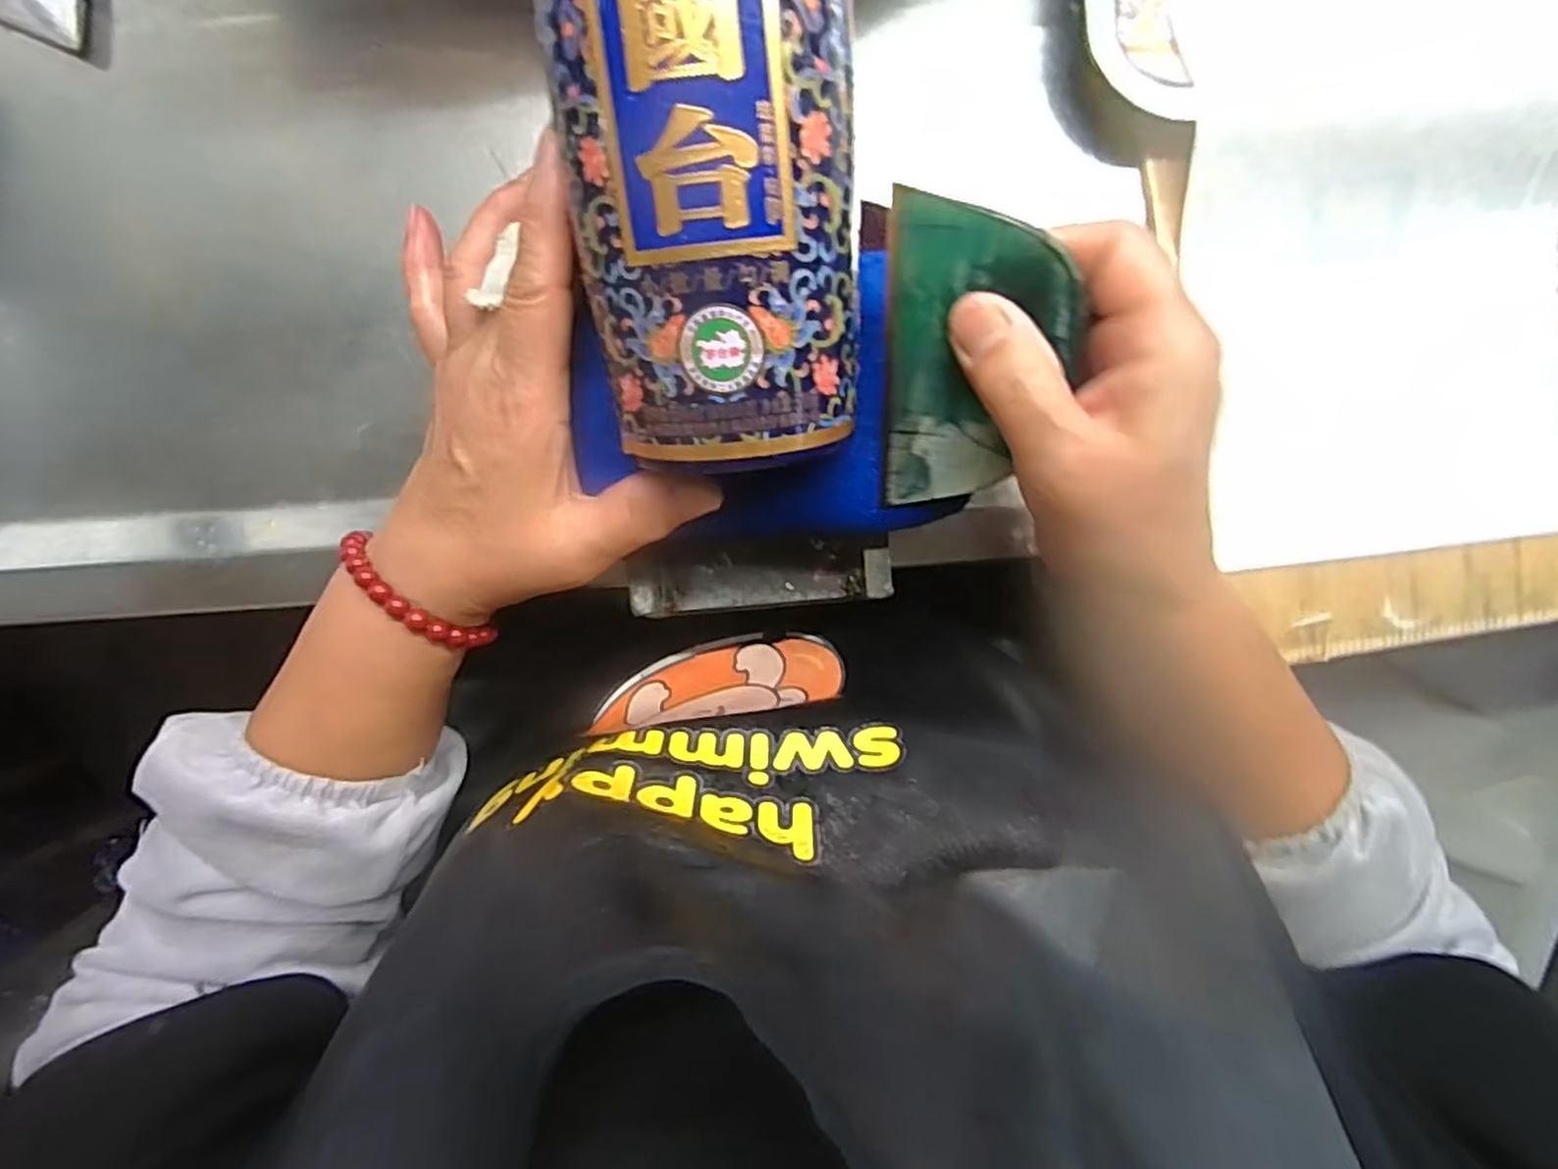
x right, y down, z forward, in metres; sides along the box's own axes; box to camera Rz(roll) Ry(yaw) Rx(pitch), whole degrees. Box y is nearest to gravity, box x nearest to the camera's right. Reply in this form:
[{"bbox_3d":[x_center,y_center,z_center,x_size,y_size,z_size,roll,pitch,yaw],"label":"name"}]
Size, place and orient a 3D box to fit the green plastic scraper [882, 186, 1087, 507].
[{"bbox_3d":[0.061,-0.069,0.230,0.055,0.005,0.094,8,122,19],"label":"green plastic scraper"}]

